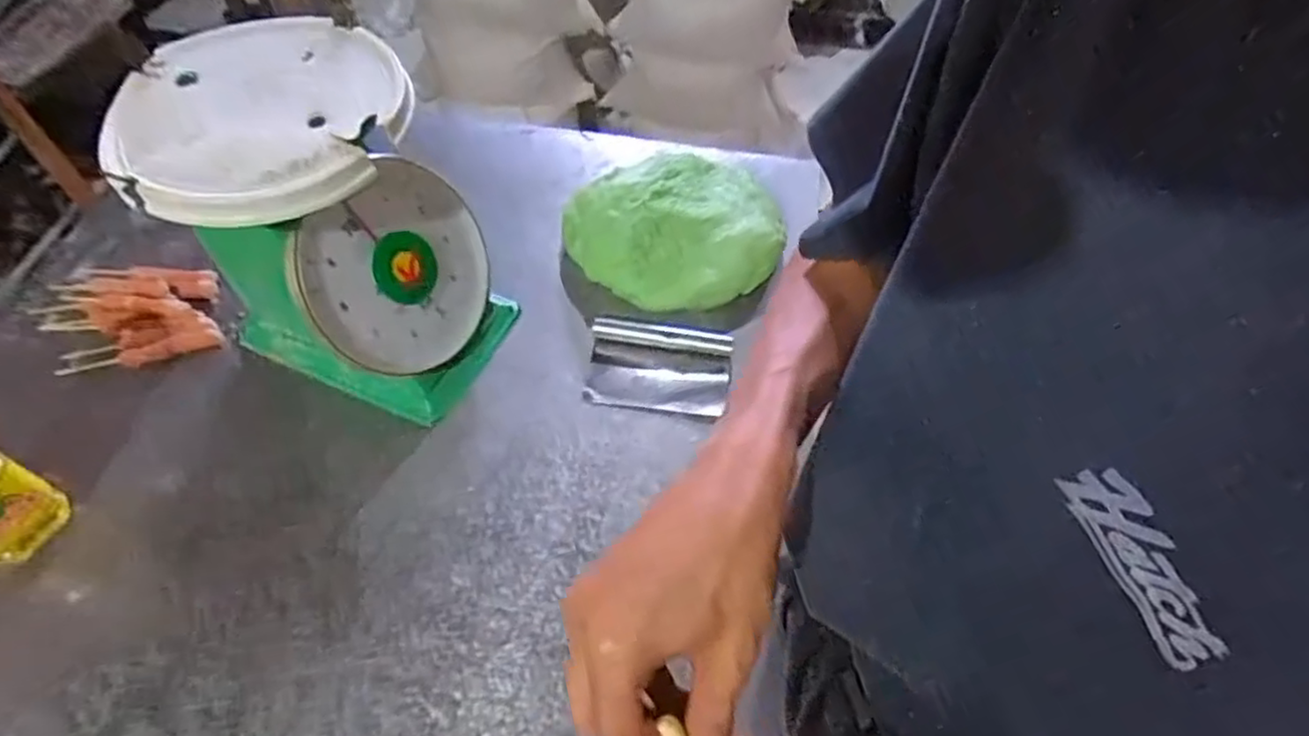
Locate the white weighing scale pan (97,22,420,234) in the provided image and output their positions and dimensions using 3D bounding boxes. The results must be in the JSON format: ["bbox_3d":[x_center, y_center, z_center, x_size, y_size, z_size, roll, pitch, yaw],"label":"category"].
[{"bbox_3d":[-0.309,-0.205,0.548,0.219,0.035,0.215,-12,56,-10],"label":"white weighing scale pan"}]

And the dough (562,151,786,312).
[{"bbox_3d":[0.030,-0.164,0.809,0.240,0.073,0.211,-34,64,-24],"label":"dough"}]

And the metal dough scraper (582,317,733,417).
[{"bbox_3d":[0.004,-0.003,0.732,0.148,0.015,0.106,8,56,2],"label":"metal dough scraper"}]

